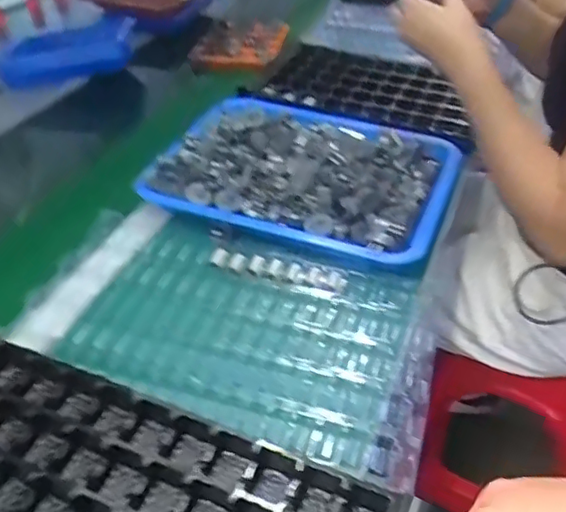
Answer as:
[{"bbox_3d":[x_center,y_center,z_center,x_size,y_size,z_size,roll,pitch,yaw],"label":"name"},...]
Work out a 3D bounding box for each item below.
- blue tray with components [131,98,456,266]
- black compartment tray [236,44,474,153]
[{"bbox_3d":[0.033,-0.116,0.704,0.321,0.063,0.272,14,42,17],"label":"blue tray with components"},{"bbox_3d":[0.127,-0.244,0.863,0.306,0.049,0.198,16,43,20],"label":"black compartment tray"}]

